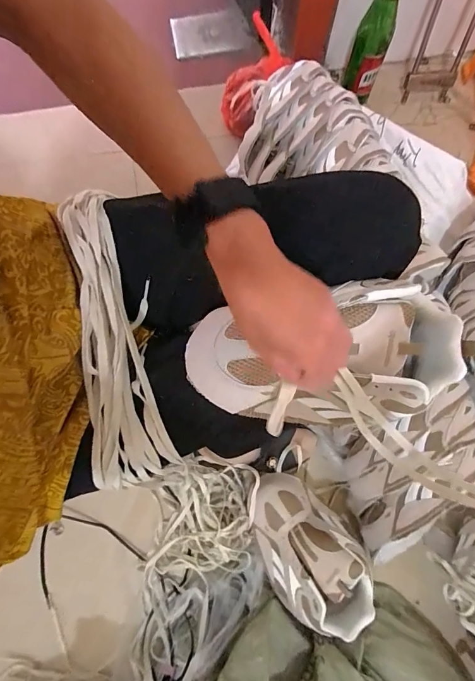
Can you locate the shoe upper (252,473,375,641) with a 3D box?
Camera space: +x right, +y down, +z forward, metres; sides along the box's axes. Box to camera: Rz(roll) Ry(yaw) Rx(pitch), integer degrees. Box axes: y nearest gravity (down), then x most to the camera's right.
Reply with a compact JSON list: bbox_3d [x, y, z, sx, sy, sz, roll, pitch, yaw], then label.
[{"bbox_3d":[0.106,0.344,0.576,0.150,0.098,0.238,-41,80,-9],"label":"shoe upper"}]

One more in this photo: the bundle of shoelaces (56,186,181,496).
[{"bbox_3d":[-0.121,-0.010,0.378,0.074,0.095,0.309,-11,77,-2],"label":"bundle of shoelaces"}]

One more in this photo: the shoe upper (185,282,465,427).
[{"bbox_3d":[0.080,0.016,0.332,0.250,0.082,0.118,-5,77,0],"label":"shoe upper"}]

